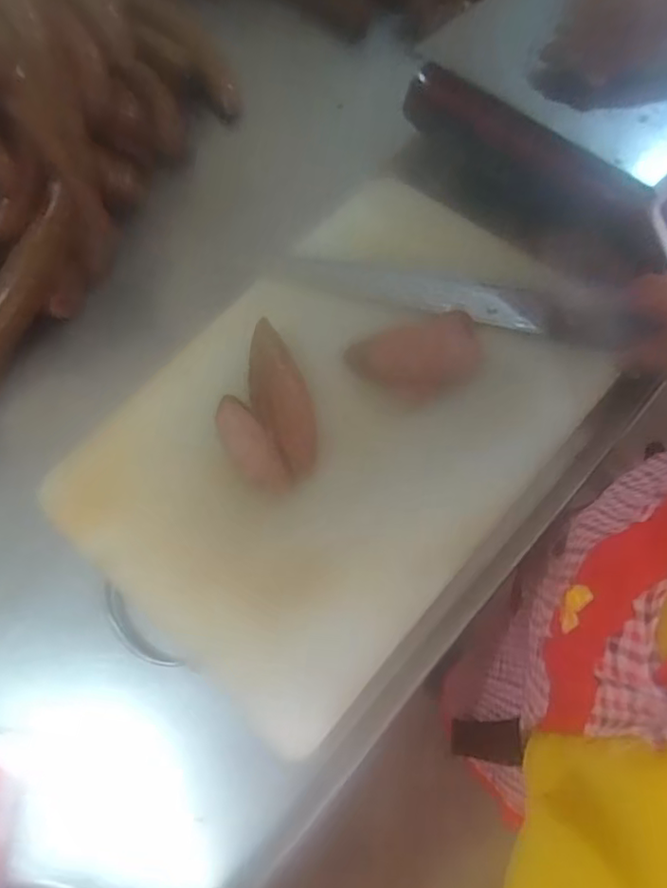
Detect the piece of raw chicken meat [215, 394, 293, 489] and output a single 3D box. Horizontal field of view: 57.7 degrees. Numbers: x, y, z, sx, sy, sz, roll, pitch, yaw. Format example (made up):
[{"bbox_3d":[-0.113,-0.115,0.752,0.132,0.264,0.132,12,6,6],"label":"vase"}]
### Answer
[{"bbox_3d":[-0.064,0.000,0.465,0.031,0.012,0.088,-33,69,-11],"label":"piece of raw chicken meat"}]

